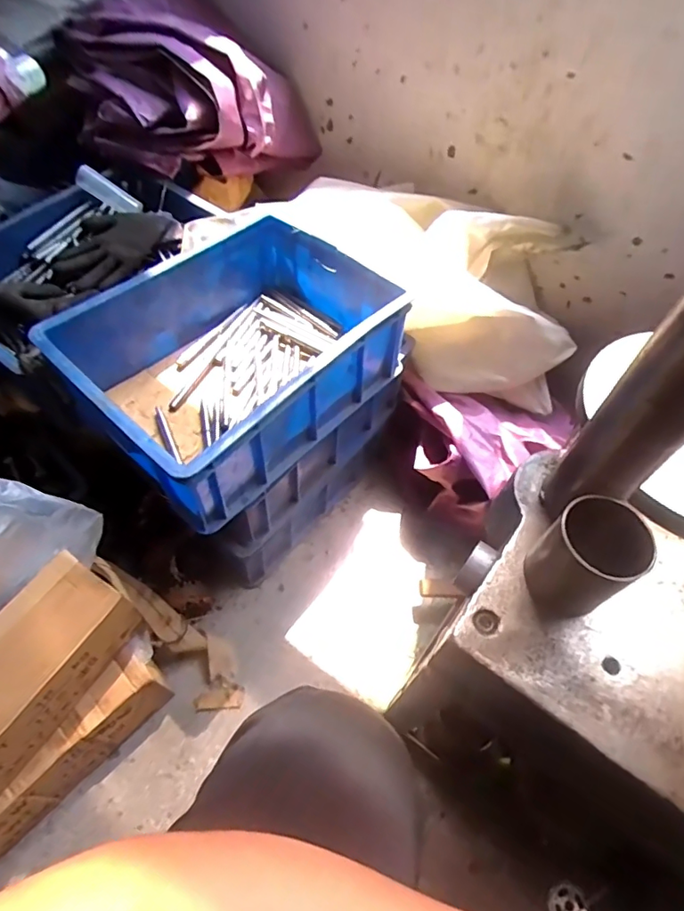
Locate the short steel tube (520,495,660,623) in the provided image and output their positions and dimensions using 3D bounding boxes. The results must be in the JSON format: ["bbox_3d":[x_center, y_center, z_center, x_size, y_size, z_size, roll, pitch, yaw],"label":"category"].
[{"bbox_3d":[0.193,0.086,0.419,0.066,0.091,0.068,2,56,-3],"label":"short steel tube"}]

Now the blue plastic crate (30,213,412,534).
[{"bbox_3d":[-0.139,-0.140,0.708,0.291,0.138,0.402,39,62,20],"label":"blue plastic crate"}]

